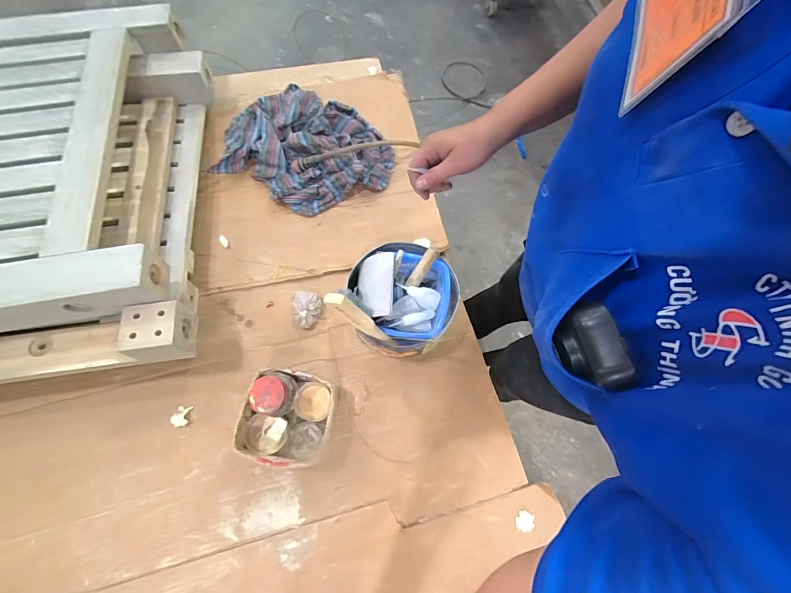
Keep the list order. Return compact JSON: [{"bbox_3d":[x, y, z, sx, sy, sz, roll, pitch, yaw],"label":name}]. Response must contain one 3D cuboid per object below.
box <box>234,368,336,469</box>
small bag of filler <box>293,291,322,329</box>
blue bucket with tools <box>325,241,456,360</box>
[{"bbox_3d":[-0.161,0.186,0.549,0.132,0.098,0.136,16,68,4],"label":"box"},{"bbox_3d":[-0.160,0.019,0.650,0.050,0.032,0.074,-14,69,-8],"label":"small bag of filler"},{"bbox_3d":[0.007,-0.006,0.590,0.171,0.178,0.179,1,69,-2],"label":"blue bucket with tools"}]

